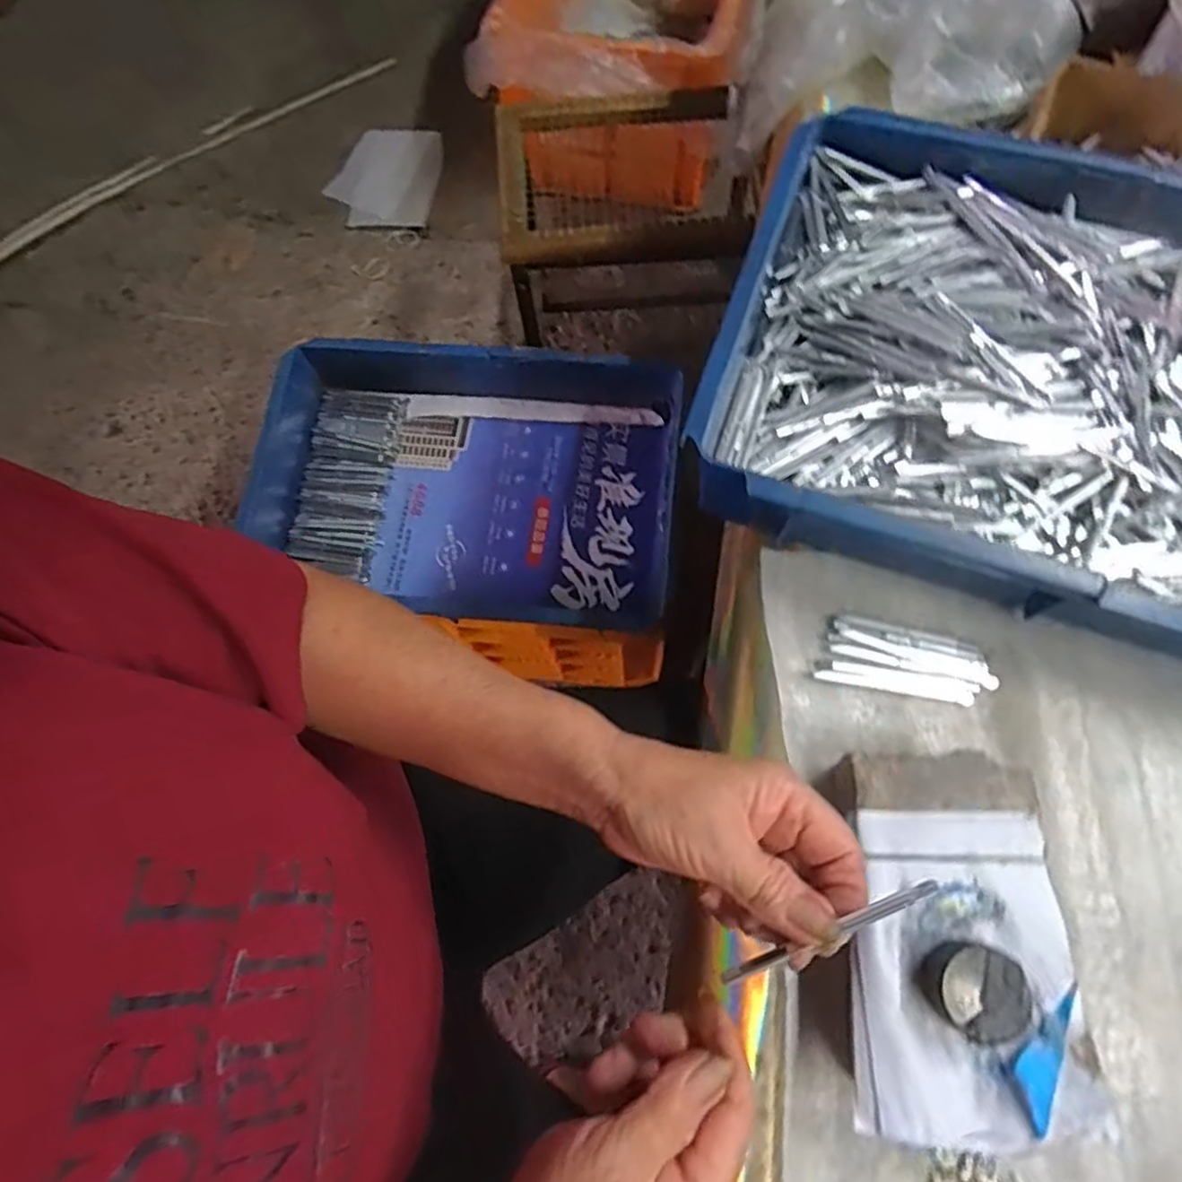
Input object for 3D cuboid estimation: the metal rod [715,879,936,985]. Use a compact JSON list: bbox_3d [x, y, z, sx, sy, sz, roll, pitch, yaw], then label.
[{"bbox_3d":[0.088,0.130,0.266,0.089,0.004,0.006,-33,71,16],"label":"metal rod"}]

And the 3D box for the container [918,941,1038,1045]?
[{"bbox_3d":[0.174,0.180,0.318,0.038,0.023,0.038,-1,70,3],"label":"container"}]

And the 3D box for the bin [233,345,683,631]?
[{"bbox_3d":[-0.128,-0.108,0.740,0.419,0.097,0.279,2,71,4],"label":"bin"}]

